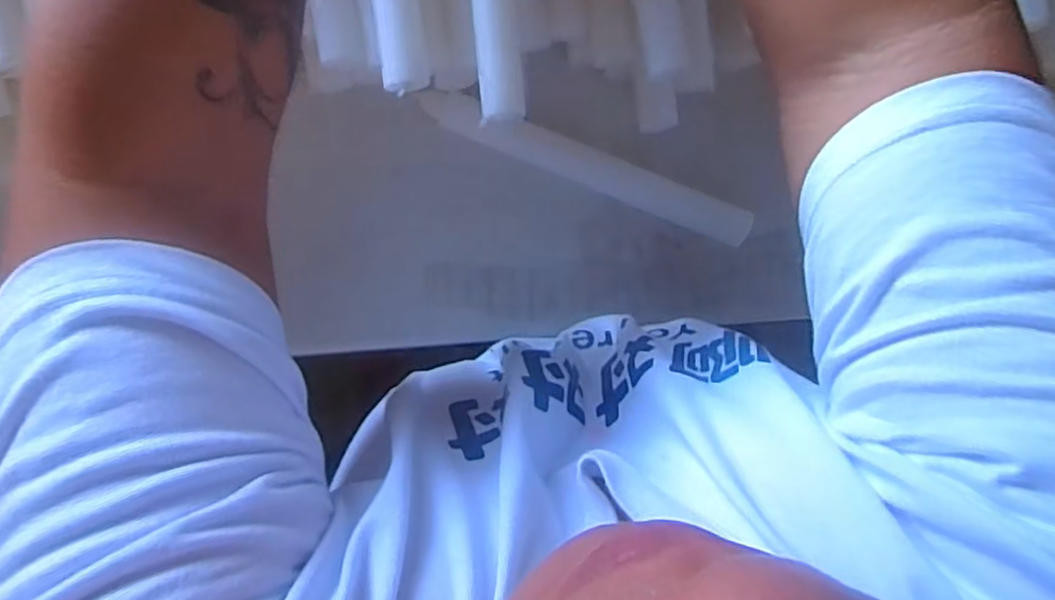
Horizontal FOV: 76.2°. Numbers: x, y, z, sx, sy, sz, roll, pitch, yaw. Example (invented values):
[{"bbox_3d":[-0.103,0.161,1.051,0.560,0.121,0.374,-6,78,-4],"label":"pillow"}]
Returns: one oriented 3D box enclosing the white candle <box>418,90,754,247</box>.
[{"bbox_3d":[0.036,-0.079,0.392,0.198,0.016,0.023,21,93,-5],"label":"white candle"}]

